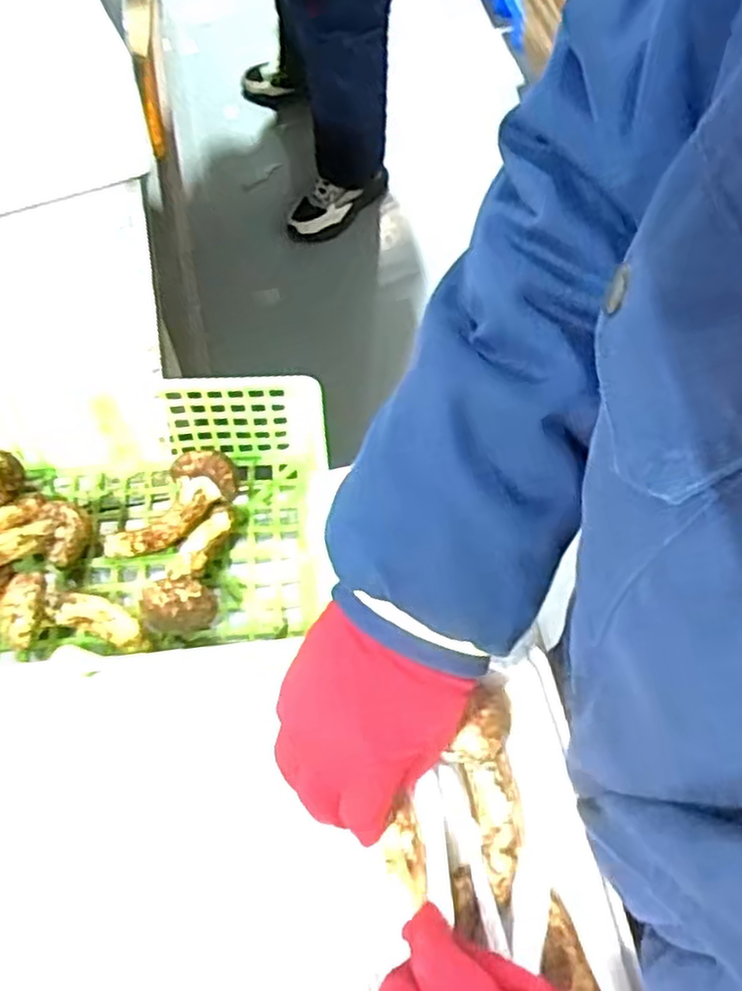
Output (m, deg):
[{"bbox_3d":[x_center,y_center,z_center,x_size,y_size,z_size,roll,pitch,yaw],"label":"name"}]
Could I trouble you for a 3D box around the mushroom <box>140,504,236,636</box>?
[{"bbox_3d":[-0.123,0.051,0.532,0.046,0.036,0.100,13,53,4],"label":"mushroom"}]

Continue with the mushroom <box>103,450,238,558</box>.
[{"bbox_3d":[-0.147,0.011,0.556,0.110,0.034,0.037,-42,72,1],"label":"mushroom"}]

